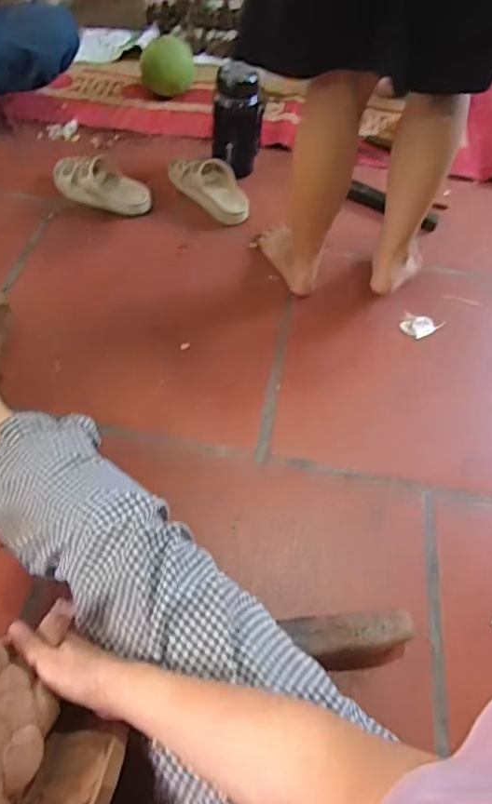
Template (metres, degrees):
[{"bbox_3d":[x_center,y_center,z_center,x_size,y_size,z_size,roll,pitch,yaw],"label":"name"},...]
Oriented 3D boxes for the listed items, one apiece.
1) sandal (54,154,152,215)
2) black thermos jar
[{"bbox_3d":[-0.309,-0.471,1.141,0.228,0.071,0.095,21,57,9],"label":"sandal"},{"bbox_3d":[-0.018,-0.603,1.167,0.106,0.206,0.105,1,57,-2],"label":"black thermos jar"}]

